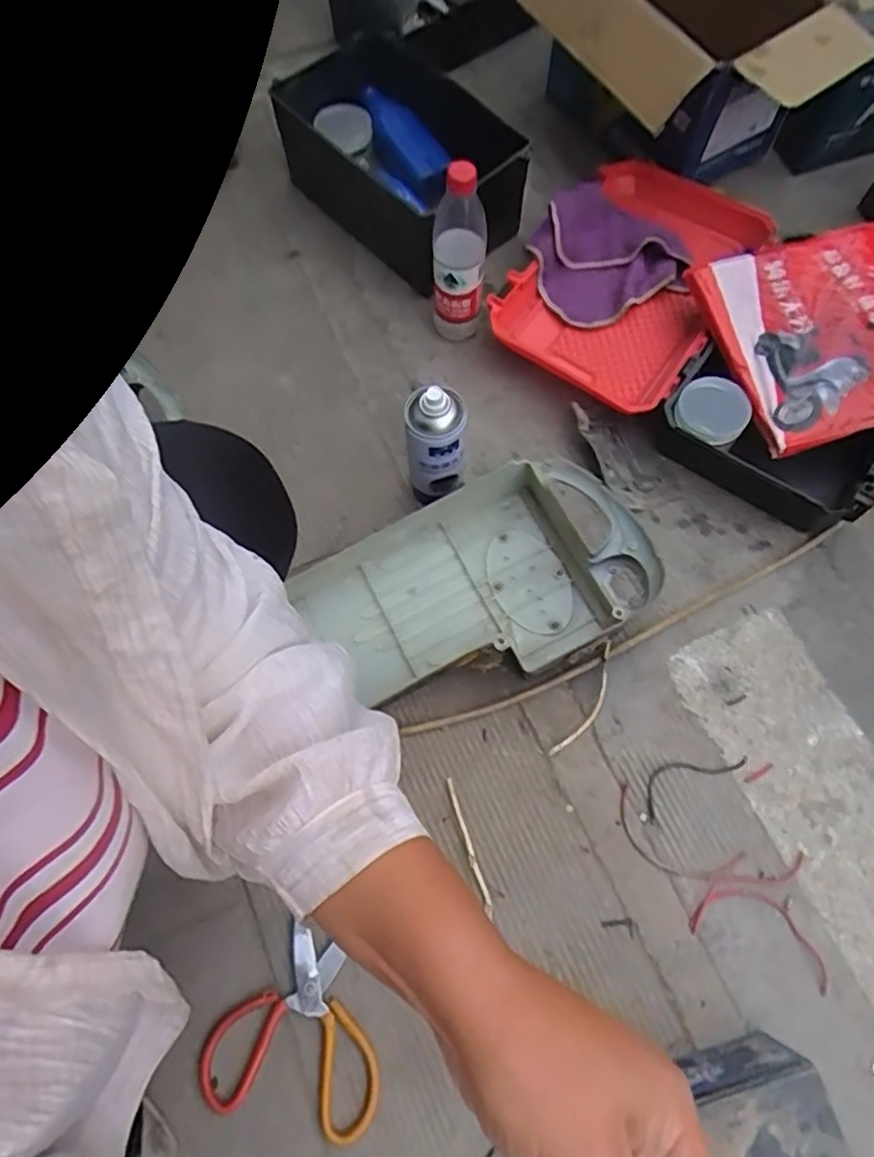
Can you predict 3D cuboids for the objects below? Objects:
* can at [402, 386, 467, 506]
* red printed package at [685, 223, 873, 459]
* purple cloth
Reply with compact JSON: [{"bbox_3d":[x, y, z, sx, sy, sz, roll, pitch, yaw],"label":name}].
[{"bbox_3d":[-0.002,-0.137,0.734,0.063,0.187,0.060,-1,68,0],"label":"can"},{"bbox_3d":[0.494,-0.310,0.796,0.304,0.033,0.274,-17,69,-6],"label":"red printed package"},{"bbox_3d":[0.226,-0.442,0.903,0.196,0.062,0.209,-17,70,-7],"label":"purple cloth"}]

